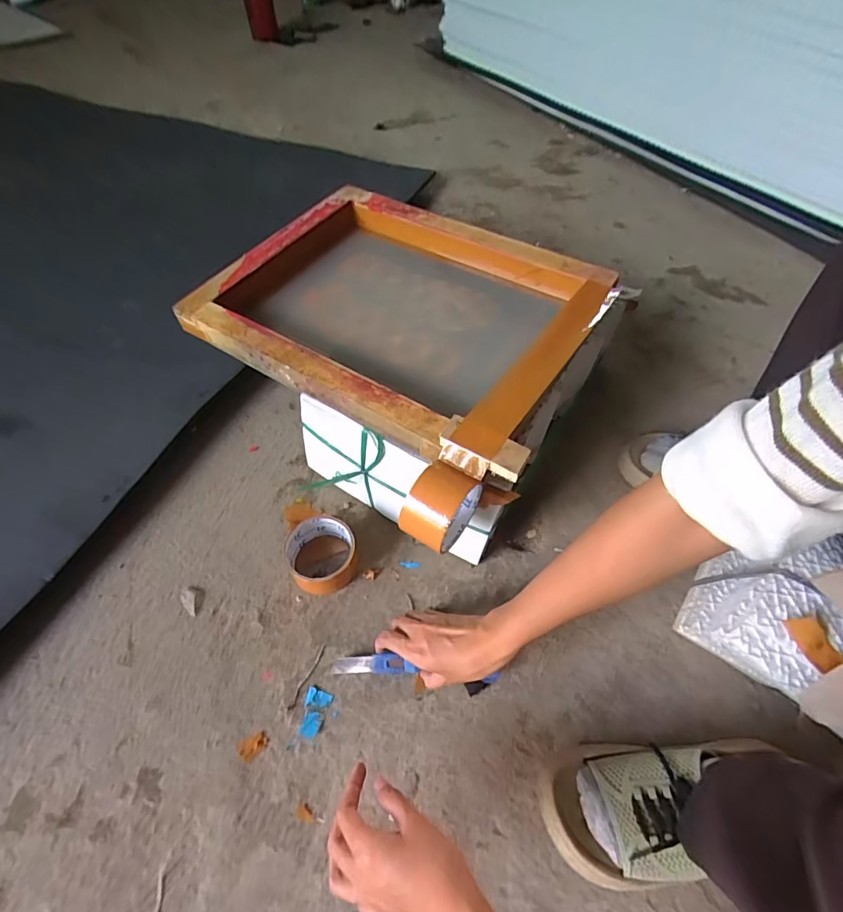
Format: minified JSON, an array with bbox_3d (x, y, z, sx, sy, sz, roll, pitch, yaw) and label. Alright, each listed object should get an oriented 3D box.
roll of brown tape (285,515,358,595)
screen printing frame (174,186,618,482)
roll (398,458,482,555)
[{"bbox_3d":[-0.124,0.115,0.575,0.081,0.044,0.092,-13,55,-9],"label":"roll of brown tape"},{"bbox_3d":[-0.025,-0.193,0.624,0.480,0.055,0.373,28,59,19],"label":"screen printing frame"},{"bbox_3d":[0.019,0.052,0.471,0.049,0.074,0.077,31,60,21],"label":"roll"}]

